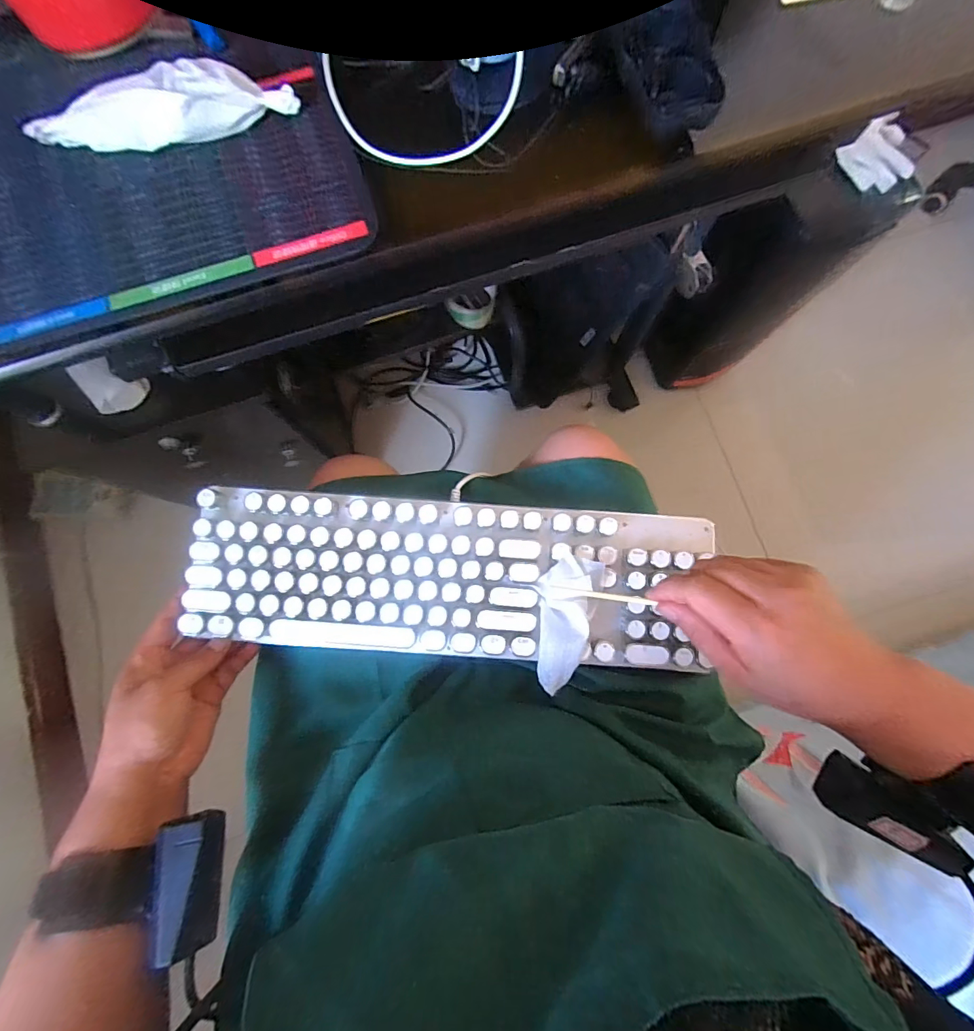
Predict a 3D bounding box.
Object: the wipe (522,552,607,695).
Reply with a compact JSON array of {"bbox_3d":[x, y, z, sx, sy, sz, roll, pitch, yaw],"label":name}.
[{"bbox_3d":[0.058,0.082,0.349,0.048,0.019,0.102,15,81,2],"label":"wipe"}]

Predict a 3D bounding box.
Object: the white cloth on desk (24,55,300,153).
[{"bbox_3d":[-0.205,-0.257,0.286,0.158,0.031,0.039,-7,81,-1],"label":"white cloth on desk"}]

